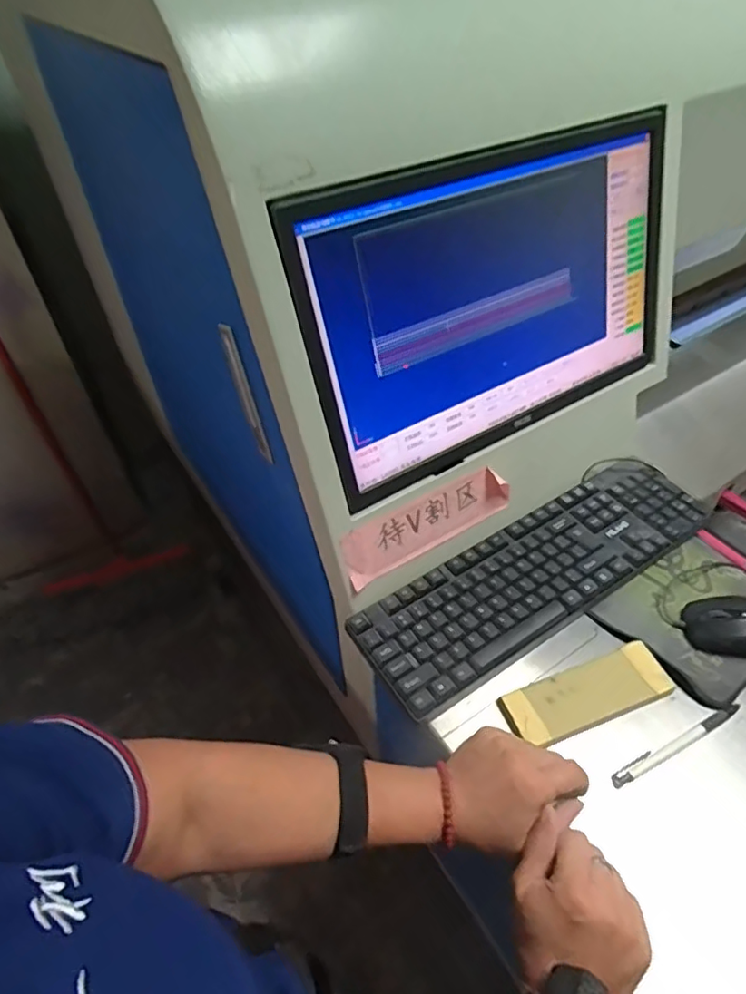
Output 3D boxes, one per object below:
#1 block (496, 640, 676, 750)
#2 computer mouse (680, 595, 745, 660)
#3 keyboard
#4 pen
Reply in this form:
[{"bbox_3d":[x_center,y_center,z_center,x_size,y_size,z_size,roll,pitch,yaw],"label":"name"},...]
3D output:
[{"bbox_3d":[0.195,0.179,0.502,0.152,0.015,0.052,-20,58,-8],"label":"block"},{"bbox_3d":[0.367,0.126,0.542,0.107,0.036,0.062,5,46,7],"label":"computer mouse"},{"bbox_3d":[0.179,0.077,0.593,0.414,0.024,0.121,-26,50,-22],"label":"keyboard"},{"bbox_3d":[0.261,0.211,0.476,0.140,0.006,0.011,-21,48,-17],"label":"pen"}]

